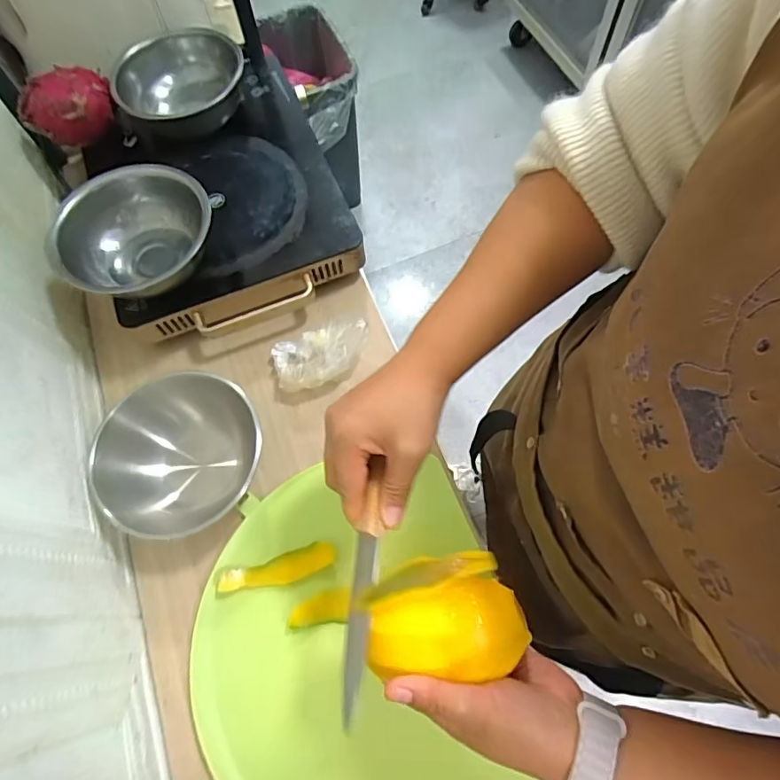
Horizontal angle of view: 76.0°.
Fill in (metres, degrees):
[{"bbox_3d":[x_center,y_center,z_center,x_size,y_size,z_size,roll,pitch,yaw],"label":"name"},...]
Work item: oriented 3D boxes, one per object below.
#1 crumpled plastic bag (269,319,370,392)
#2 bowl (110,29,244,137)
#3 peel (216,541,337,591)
[{"bbox_3d":[-0.077,-0.040,0.541,0.109,0.048,0.065,-9,67,-2],"label":"crumpled plastic bag"},{"bbox_3d":[-0.260,-0.382,0.635,0.166,0.054,0.144,-28,69,-10],"label":"bowl"},{"bbox_3d":[-0.108,0.172,0.476,0.113,0.007,0.027,-15,67,-5],"label":"peel"}]

